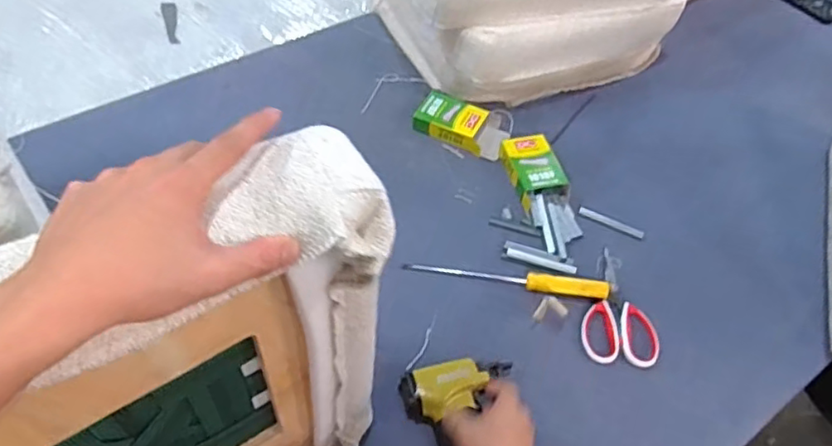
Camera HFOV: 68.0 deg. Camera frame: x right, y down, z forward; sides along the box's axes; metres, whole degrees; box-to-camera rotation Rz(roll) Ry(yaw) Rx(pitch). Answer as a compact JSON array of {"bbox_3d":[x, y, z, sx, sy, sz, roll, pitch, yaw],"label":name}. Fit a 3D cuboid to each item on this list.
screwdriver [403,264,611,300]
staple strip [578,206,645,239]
[{"bbox_3d":[0.128,0.078,0.869,0.284,0.021,0.030,8,52,1],"label":"screwdriver"},{"bbox_3d":[0.298,0.000,0.943,0.101,0.005,0.015,22,54,12],"label":"staple strip"}]

